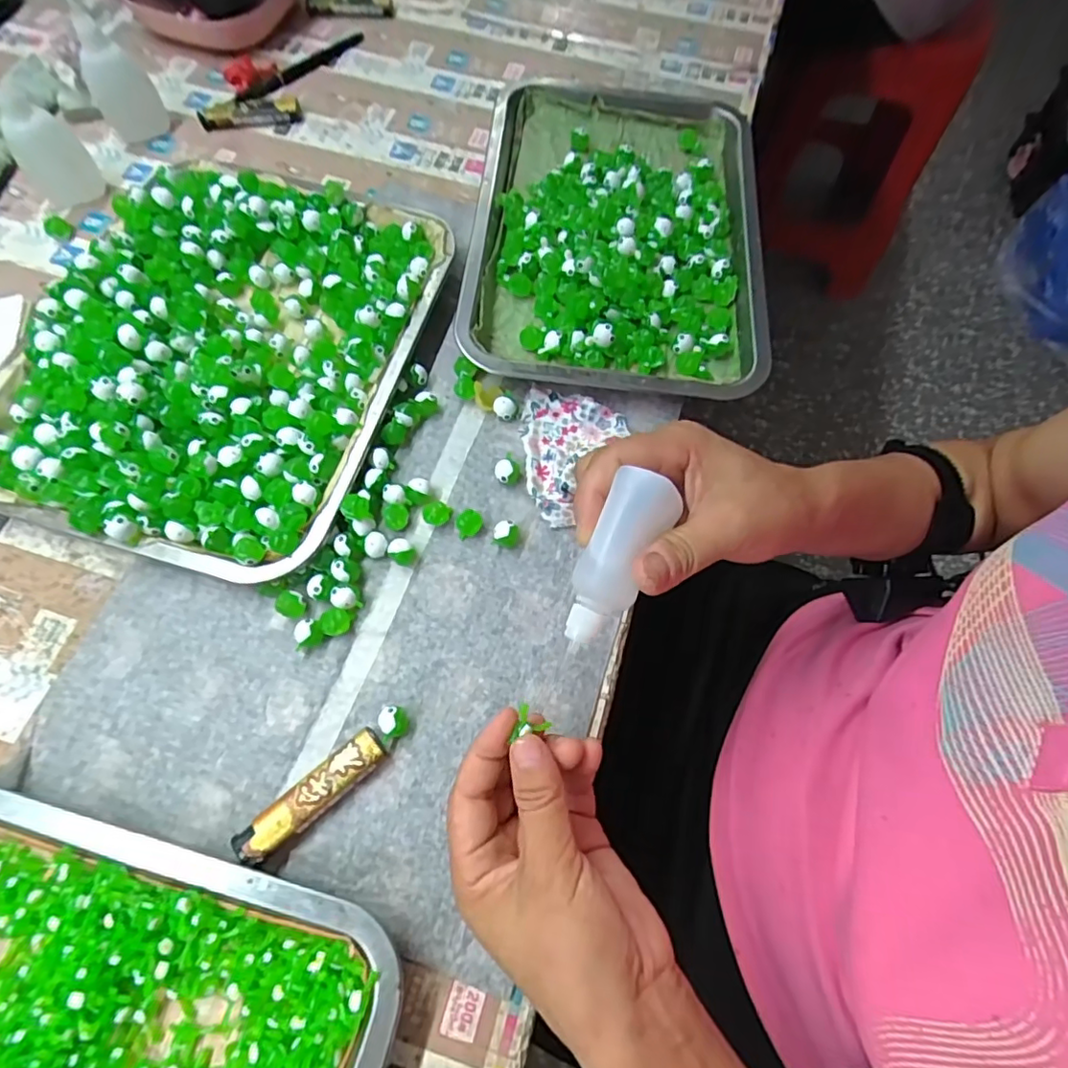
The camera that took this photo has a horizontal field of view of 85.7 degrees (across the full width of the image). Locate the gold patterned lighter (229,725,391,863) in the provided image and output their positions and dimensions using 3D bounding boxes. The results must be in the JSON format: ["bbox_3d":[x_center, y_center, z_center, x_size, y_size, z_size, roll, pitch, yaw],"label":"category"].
[{"bbox_3d":[-0.112,0.132,0.292,0.079,0.014,0.020,-40,76,-15],"label":"gold patterned lighter"}]

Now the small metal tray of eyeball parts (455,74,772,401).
[{"bbox_3d":[0.063,-0.232,0.435,0.215,0.033,0.286,4,69,-1],"label":"small metal tray of eyeball parts"}]

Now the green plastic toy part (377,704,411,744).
[{"bbox_3d":[-0.075,0.100,0.306,0.016,0.013,0.016,1,69,-2],"label":"green plastic toy part"}]

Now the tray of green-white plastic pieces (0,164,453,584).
[{"bbox_3d":[-0.206,-0.128,0.379,0.233,0.026,0.290,16,70,3],"label":"tray of green-white plastic pieces"}]

